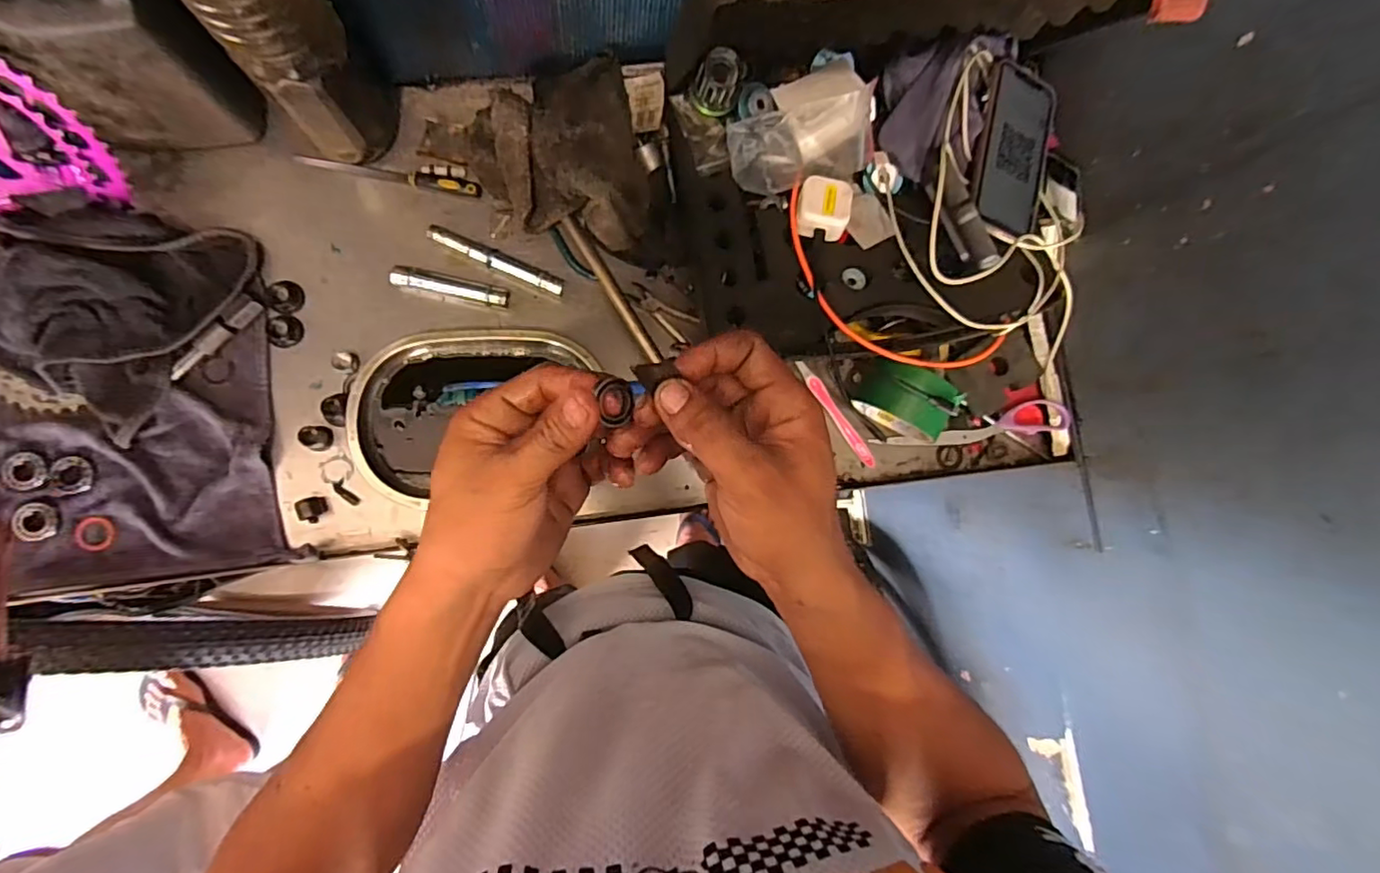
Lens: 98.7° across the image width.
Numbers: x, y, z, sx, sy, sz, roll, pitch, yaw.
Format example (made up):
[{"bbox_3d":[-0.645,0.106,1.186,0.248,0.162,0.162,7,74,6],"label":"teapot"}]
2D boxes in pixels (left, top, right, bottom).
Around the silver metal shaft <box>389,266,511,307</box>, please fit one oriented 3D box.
[{"bbox_3d":[-0.218,-0.137,0.542,0.102,0.022,0.021,11,85,-8],"label":"silver metal shaft"}]

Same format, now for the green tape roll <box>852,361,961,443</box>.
[{"bbox_3d":[0.198,-0.031,0.552,0.080,0.087,0.046,25,83,-6],"label":"green tape roll"}]

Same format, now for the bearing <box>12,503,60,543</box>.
[{"bbox_3d":[-0.531,0.069,0.479,0.023,0.013,0.031,-7,88,-9],"label":"bearing"}]

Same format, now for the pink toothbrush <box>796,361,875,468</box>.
[{"bbox_3d":[0.147,-0.022,0.596,0.013,0.008,0.128,-37,93,-9],"label":"pink toothbrush"}]

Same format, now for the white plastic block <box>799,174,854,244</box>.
[{"bbox_3d":[0.118,-0.202,0.524,0.044,0.023,0.052,10,85,-8],"label":"white plastic block"}]

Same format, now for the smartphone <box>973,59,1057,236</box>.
[{"bbox_3d":[0.299,-0.262,0.541,0.085,0.009,0.152,13,85,-23],"label":"smartphone"}]

